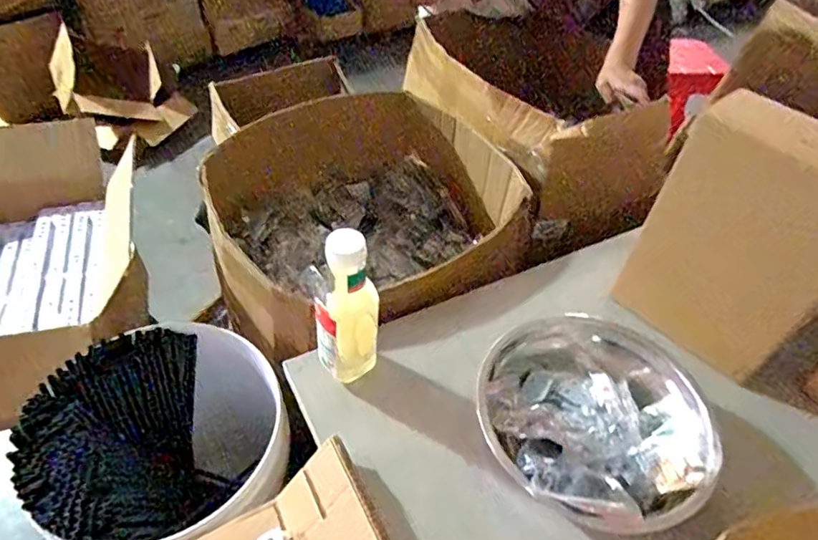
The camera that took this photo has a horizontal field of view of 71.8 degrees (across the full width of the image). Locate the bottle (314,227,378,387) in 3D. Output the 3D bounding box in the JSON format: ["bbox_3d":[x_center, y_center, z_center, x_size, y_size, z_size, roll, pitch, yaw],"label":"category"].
[{"bbox_3d":[-0.067,0.050,0.613,0.067,0.220,0.045,-15,49,-19],"label":"bottle"}]

